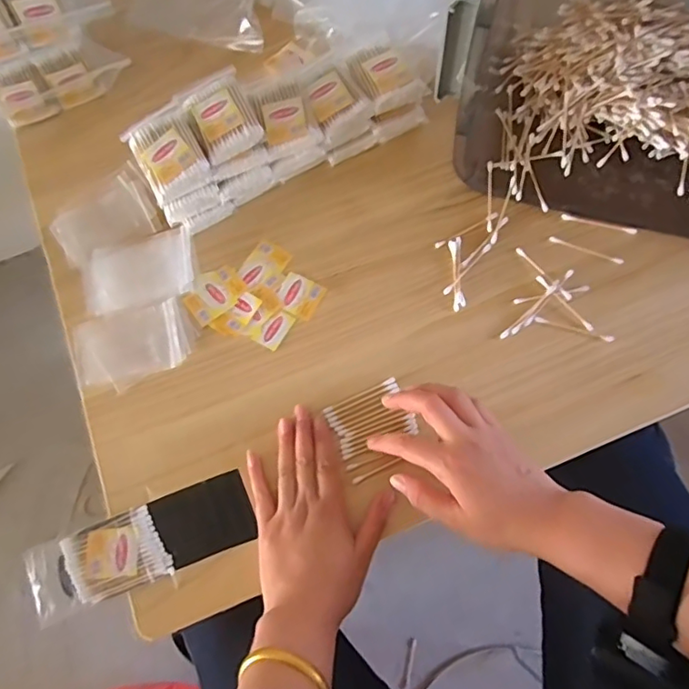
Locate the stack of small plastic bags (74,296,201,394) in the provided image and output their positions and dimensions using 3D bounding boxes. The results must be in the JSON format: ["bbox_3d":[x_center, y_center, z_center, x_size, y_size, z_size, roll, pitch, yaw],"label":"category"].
[{"bbox_3d":[-0.202,0.000,0.534,0.115,0.008,0.076,-18,70,-4],"label":"stack of small plastic bags"}]

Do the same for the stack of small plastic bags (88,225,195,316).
[{"bbox_3d":[-0.205,-0.075,0.562,0.107,0.006,0.078,-11,70,-1],"label":"stack of small plastic bags"}]

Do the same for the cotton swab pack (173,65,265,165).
[{"bbox_3d":[-0.118,-0.220,0.526,0.058,0.022,0.094,-23,71,-6],"label":"cotton swab pack"}]

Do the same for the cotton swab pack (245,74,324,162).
[{"bbox_3d":[-0.060,-0.223,0.541,0.053,0.021,0.076,-20,70,-4],"label":"cotton swab pack"}]

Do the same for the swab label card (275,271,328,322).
[{"bbox_3d":[-0.044,-0.048,0.548,0.041,0.005,0.038,26,73,11],"label":"swab label card"}]

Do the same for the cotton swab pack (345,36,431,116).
[{"bbox_3d":[0.039,-0.268,0.555,0.062,0.015,0.075,-29,71,-8],"label":"cotton swab pack"}]

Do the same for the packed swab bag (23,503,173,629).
[{"bbox_3d":[-0.207,0.183,0.468,0.108,0.018,0.064,-22,71,-5],"label":"packed swab bag"}]

